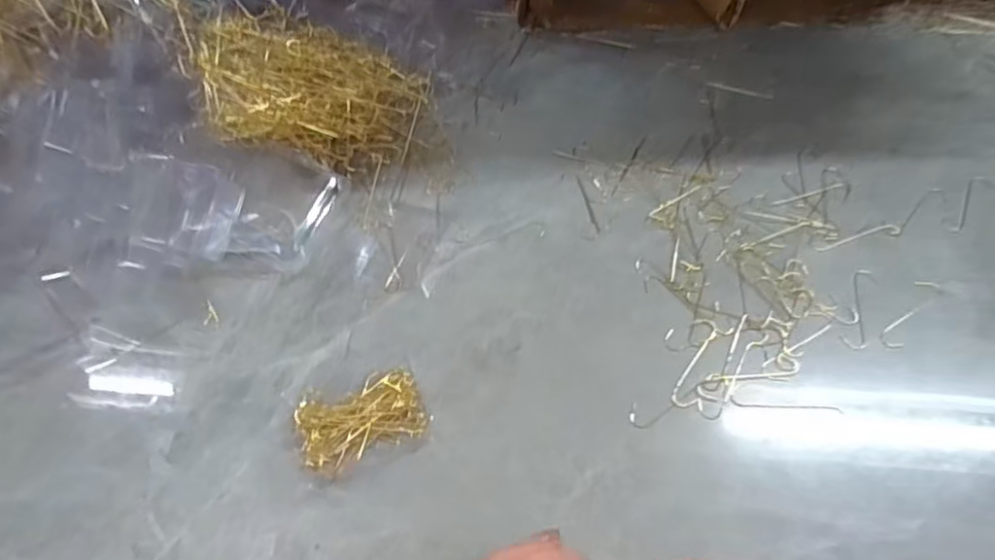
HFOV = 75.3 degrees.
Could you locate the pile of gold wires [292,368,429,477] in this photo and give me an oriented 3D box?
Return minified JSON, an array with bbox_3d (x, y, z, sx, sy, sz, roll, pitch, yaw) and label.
[{"bbox_3d":[-0.079,0.079,0.370,0.069,0.014,0.047,-21,54,-13],"label":"pile of gold wires"}]

